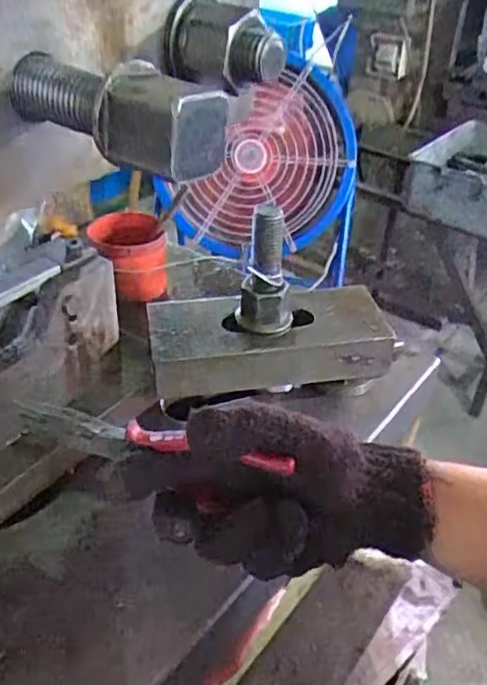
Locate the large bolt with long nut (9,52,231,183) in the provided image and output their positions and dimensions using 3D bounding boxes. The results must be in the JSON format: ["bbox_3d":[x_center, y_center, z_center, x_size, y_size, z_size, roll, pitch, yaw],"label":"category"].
[{"bbox_3d":[-0.049,-0.088,0.241,0.092,0.031,0.031,28,44,33],"label":"large bolt with long nut"}]

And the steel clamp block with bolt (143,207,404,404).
[{"bbox_3d":[0.021,-0.033,0.525,0.193,0.122,0.077,-6,36,-9],"label":"steel clamp block with bolt"}]

